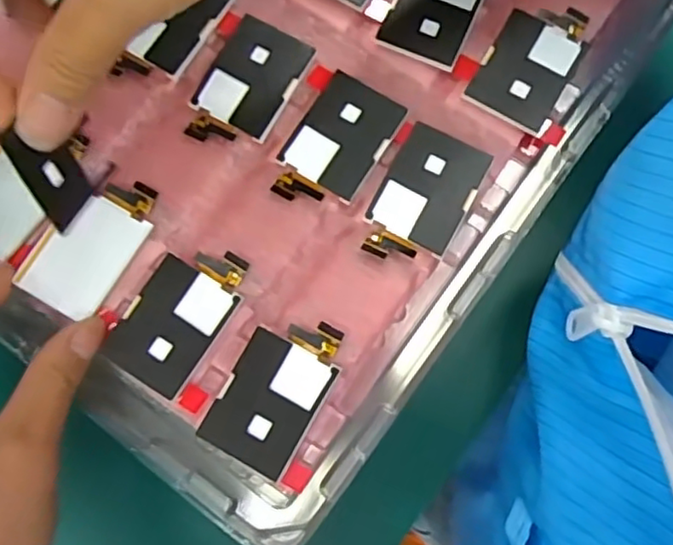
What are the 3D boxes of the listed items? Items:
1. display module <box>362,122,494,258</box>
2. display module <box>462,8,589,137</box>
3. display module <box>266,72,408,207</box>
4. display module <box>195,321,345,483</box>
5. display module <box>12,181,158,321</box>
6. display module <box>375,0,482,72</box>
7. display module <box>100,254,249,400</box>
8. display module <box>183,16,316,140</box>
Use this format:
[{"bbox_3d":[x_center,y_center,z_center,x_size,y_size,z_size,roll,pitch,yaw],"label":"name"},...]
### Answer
[{"bbox_3d":[0.034,-0.029,0.257,0.034,0.007,0.056,26,78,6],"label":"display module"},{"bbox_3d":[0.081,-0.088,0.270,0.035,0.007,0.056,29,79,7],"label":"display module"},{"bbox_3d":[0.000,-0.051,0.262,0.035,0.006,0.056,30,79,7],"label":"display module"},{"bbox_3d":[-0.022,0.043,0.239,0.034,0.005,0.057,28,78,7],"label":"display module"},{"bbox_3d":[-0.095,-0.012,0.251,0.035,0.004,0.056,27,78,8],"label":"display module"},{"bbox_3d":[0.043,-0.115,0.276,0.034,0.007,0.056,23,78,6],"label":"display module"},{"bbox_3d":[-0.059,0.015,0.246,0.034,0.006,0.057,31,79,7],"label":"display module"},{"bbox_3d":[-0.037,-0.076,0.266,0.036,0.009,0.055,28,79,7],"label":"display module"}]

